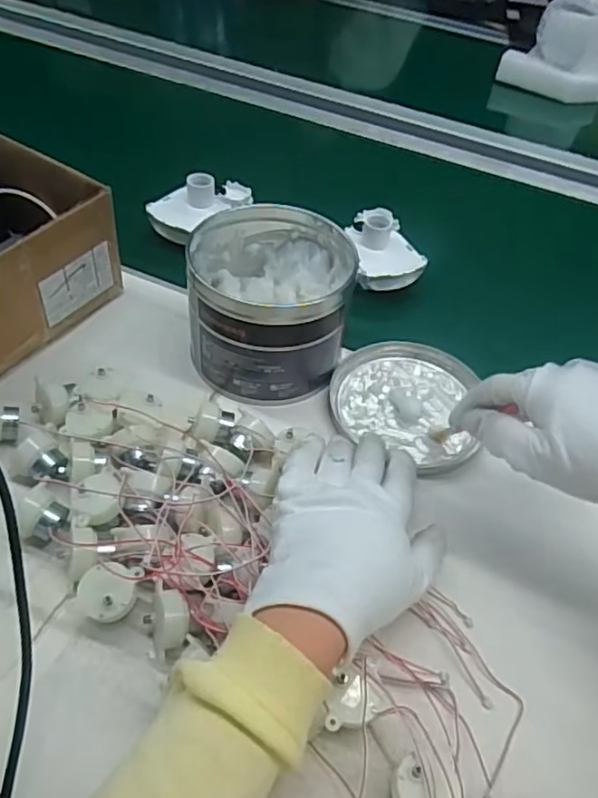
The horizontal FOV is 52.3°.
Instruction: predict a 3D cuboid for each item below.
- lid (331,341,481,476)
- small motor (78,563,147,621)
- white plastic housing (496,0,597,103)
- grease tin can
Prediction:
[{"bbox_3d":[0.085,0.002,0.497,0.114,0.015,0.125,3,48,-3],"label":"lid"},{"bbox_3d":[-0.112,0.116,0.361,0.030,0.029,0.034,18,49,10],"label":"small motor"},{"bbox_3d":[0.412,-0.543,0.946,0.152,0.132,0.094,31,52,21],"label":"white plastic housing"},{"bbox_3d":[-0.025,-0.079,0.498,0.125,0.102,0.136,3,48,-3],"label":"grease tin can"}]

